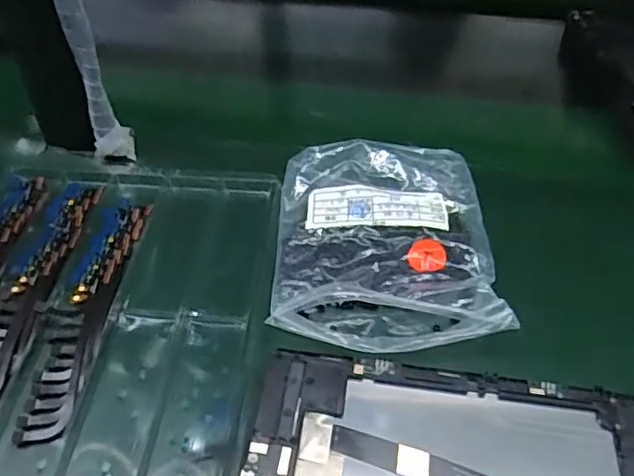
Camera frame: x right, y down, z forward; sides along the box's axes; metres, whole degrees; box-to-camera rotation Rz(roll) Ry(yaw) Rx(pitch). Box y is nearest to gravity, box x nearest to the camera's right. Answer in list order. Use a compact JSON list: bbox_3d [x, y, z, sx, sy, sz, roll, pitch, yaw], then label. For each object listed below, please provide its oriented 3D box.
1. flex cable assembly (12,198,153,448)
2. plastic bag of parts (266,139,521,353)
[{"bbox_3d":[-0.146,0.039,0.377,0.034,0.006,0.183,3,46,2],"label":"flex cable assembly"},{"bbox_3d":[0.045,-0.001,0.404,0.141,0.026,0.169,1,46,1],"label":"plastic bag of parts"}]

